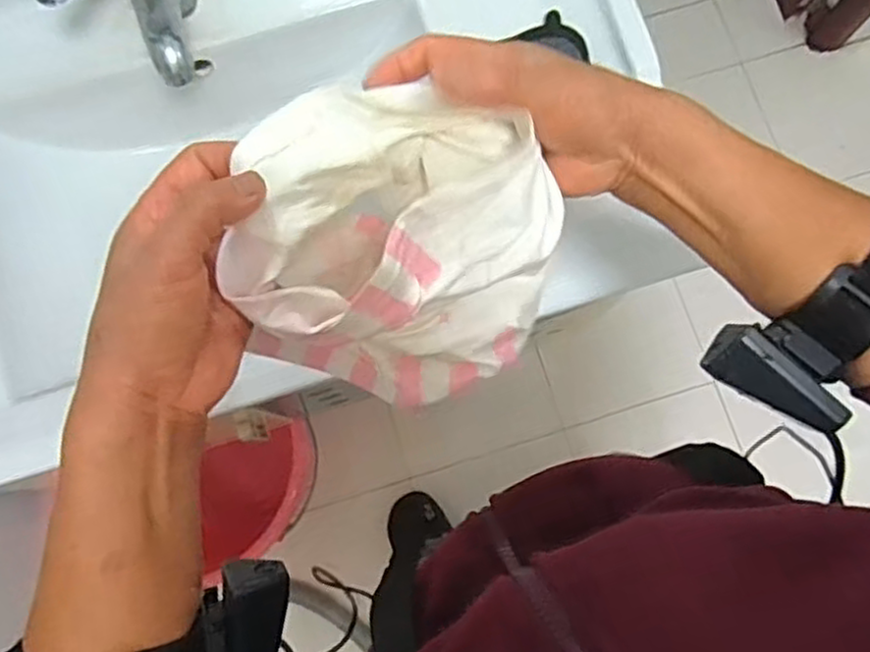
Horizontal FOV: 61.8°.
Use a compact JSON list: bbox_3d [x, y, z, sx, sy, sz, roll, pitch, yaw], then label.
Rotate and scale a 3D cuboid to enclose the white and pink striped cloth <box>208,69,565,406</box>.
[{"bbox_3d":[-0.017,-0.038,0.363,0.143,0.089,0.140,20,80,3],"label":"white and pink striped cloth"}]

